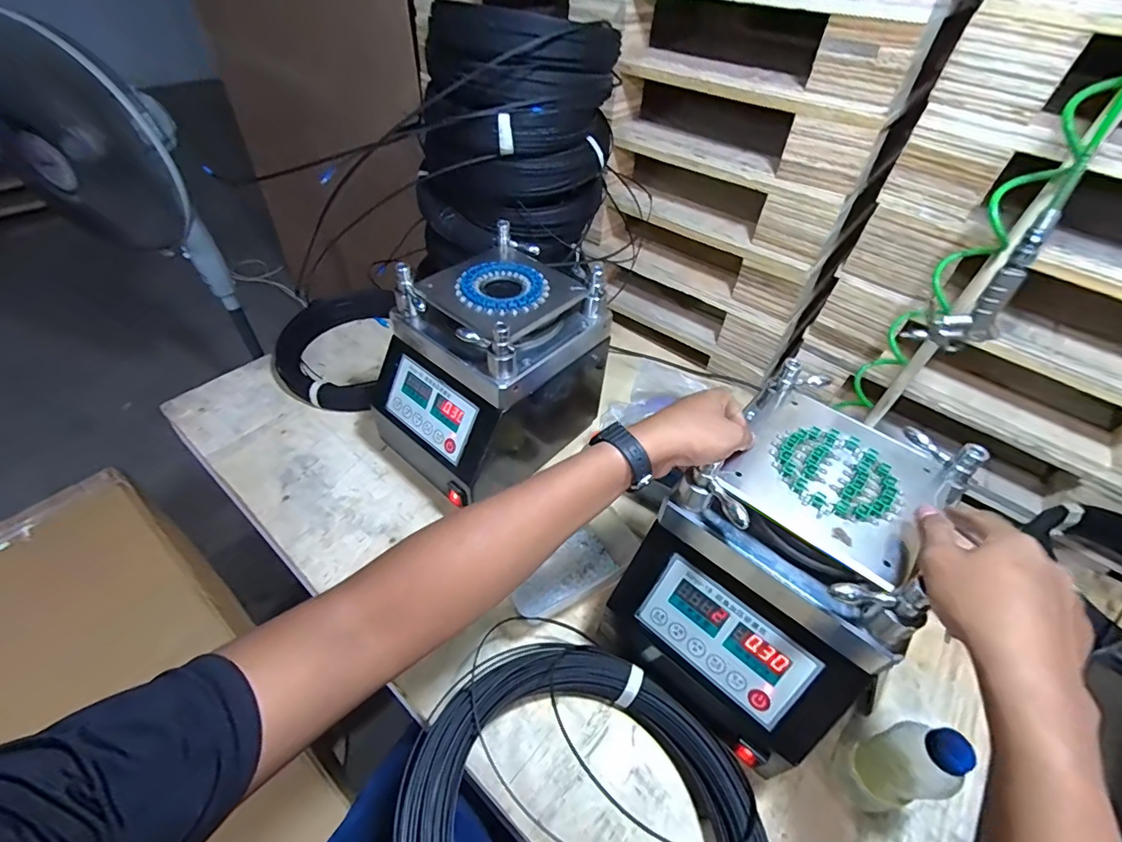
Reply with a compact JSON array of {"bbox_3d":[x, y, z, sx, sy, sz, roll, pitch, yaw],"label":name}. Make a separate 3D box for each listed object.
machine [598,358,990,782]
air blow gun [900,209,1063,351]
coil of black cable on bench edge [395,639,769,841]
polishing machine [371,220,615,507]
[{"bbox_3d":[0.215,0.152,0.499,0.209,0.235,0.252,37,55,28],"label":"machine"},{"bbox_3d":[0.493,-0.159,0.566,0.079,0.169,0.026,26,51,20],"label":"air blow gun"},{"bbox_3d":[0.034,0.344,0.420,0.305,0.056,0.280,33,36,21],"label":"coil of black cable on bench edge"},{"bbox_3d":[-0.093,-0.073,0.718,0.213,0.278,0.298,33,54,25],"label":"polishing machine"}]

